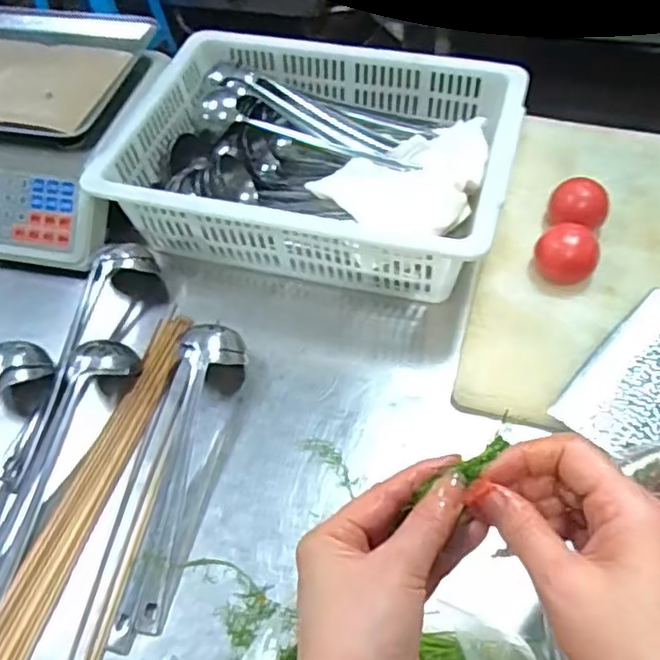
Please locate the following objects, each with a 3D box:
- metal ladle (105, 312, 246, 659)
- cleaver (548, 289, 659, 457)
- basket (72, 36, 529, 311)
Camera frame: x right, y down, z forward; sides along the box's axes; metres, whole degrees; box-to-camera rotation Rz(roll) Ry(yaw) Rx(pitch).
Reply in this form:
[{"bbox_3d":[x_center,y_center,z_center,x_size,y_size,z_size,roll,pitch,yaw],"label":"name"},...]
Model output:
[{"bbox_3d":[-0.132,0.121,0.580,0.060,0.051,0.288,5,53,8],"label":"metal ladle"},{"bbox_3d":[0.332,0.004,0.635,0.092,0.022,0.288,36,62,27],"label":"cleaver"},{"bbox_3d":[-0.014,-0.201,0.768,0.422,0.106,0.302,12,54,13],"label":"basket"}]

